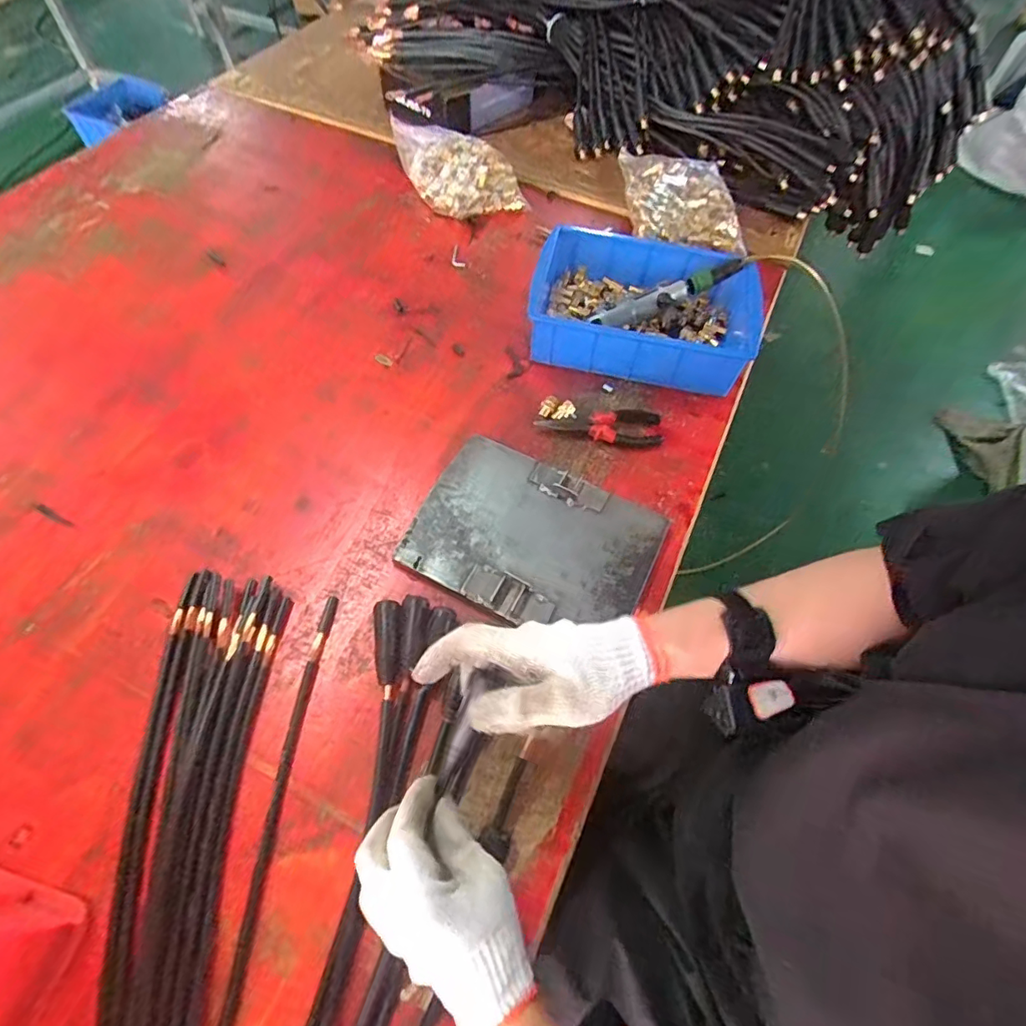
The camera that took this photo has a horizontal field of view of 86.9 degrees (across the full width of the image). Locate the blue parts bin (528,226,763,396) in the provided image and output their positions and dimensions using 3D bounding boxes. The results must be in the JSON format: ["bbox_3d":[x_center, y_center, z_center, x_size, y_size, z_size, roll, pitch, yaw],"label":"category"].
[{"bbox_3d":[0.182,-0.281,0.759,0.315,0.085,0.201,13,61,6],"label":"blue parts bin"}]

